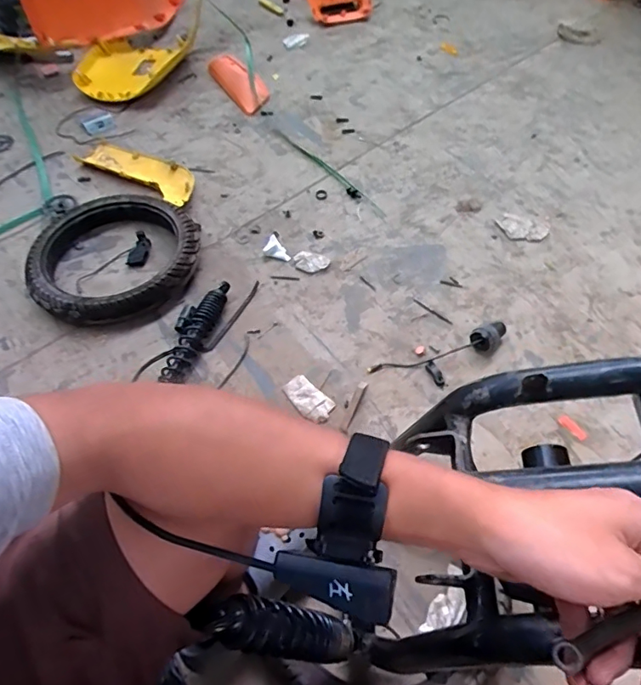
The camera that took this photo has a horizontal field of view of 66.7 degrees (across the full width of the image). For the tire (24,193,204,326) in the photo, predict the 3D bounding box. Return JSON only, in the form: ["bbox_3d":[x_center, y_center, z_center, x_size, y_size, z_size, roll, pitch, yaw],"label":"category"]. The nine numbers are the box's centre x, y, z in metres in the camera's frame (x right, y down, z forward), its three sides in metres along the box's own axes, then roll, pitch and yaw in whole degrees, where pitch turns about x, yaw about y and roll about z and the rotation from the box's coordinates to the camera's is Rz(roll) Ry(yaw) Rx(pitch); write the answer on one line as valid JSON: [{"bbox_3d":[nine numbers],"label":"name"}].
[{"bbox_3d":[-0.439,-0.186,1.059,0.356,0.079,0.323,-23,60,-12],"label":"tire"}]

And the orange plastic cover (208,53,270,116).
[{"bbox_3d":[-0.238,-0.764,1.414,0.112,0.049,0.241,-36,80,-19],"label":"orange plastic cover"}]

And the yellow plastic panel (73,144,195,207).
[{"bbox_3d":[-0.442,-0.420,1.221,0.319,0.045,0.130,29,63,18],"label":"yellow plastic panel"}]

